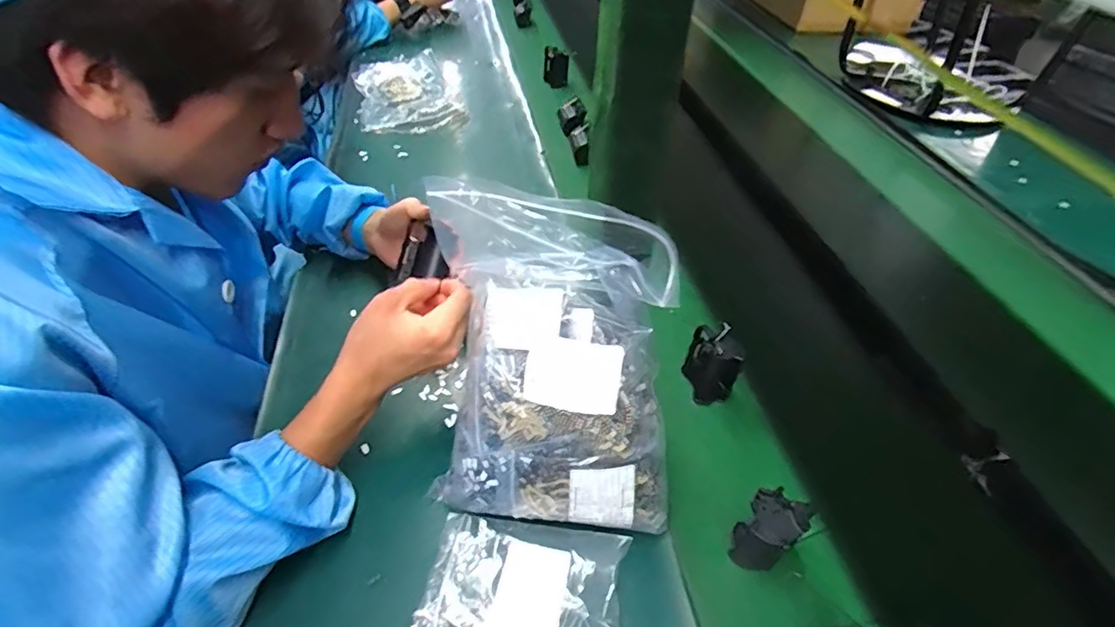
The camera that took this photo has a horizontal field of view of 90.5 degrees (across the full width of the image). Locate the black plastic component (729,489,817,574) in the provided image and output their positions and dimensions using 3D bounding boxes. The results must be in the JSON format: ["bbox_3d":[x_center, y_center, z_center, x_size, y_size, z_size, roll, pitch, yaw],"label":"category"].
[{"bbox_3d":[0.163,0.174,0.432,0.040,0.077,0.038,-34,54,-29],"label":"black plastic component"}]

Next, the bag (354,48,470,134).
[{"bbox_3d":[-0.284,-0.434,1.074,0.196,0.048,0.297,-10,44,-12],"label":"bag"}]

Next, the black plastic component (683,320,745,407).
[{"bbox_3d":[0.156,0.050,0.561,0.041,0.075,0.057,-8,46,-7],"label":"black plastic component"}]

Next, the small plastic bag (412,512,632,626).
[{"bbox_3d":[-0.026,0.203,0.414,0.143,0.026,0.095,7,46,7],"label":"small plastic bag"}]

